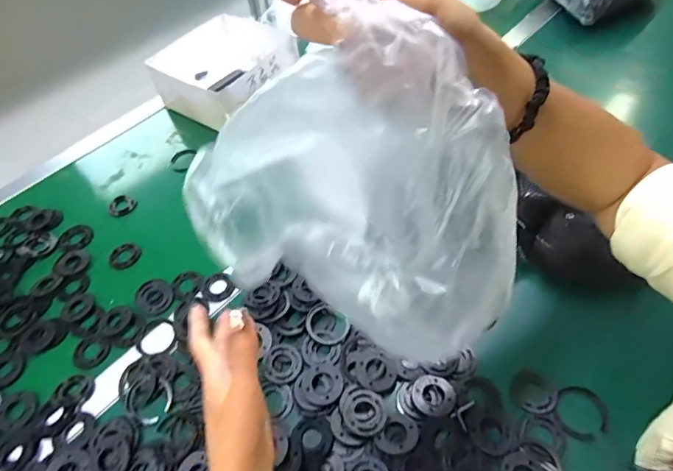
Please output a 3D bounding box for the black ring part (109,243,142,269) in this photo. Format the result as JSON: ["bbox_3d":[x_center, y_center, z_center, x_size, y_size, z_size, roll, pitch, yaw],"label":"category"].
[{"bbox_3d":[-0.304,0.028,0.628,0.044,0.010,0.043,-3,51,4],"label":"black ring part"}]

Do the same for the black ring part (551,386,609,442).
[{"bbox_3d":[0.247,0.181,0.439,0.055,0.008,0.053,3,60,-5],"label":"black ring part"}]

